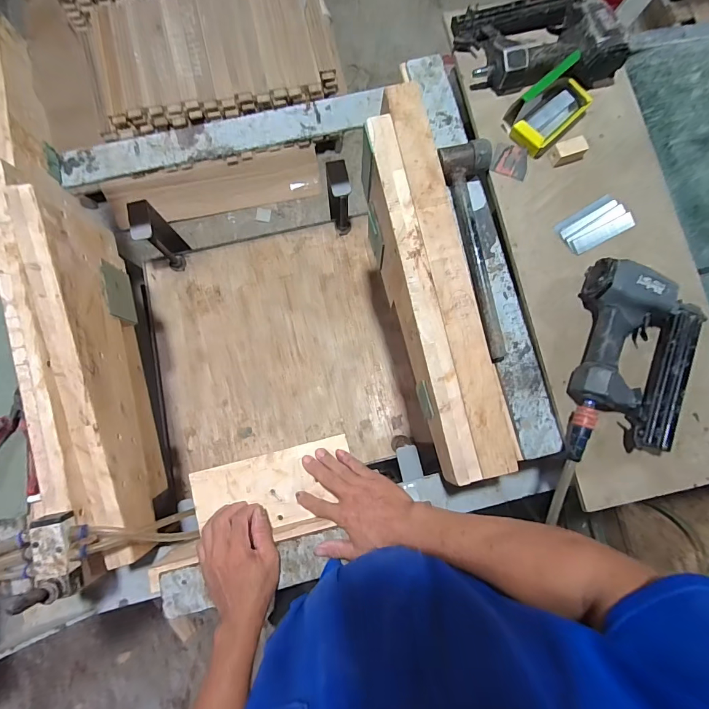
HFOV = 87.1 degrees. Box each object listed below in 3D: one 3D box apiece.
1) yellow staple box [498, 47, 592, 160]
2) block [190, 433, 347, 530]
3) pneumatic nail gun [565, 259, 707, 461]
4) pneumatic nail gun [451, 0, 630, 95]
[{"bbox_3d":[0.308,-0.386,0.583,0.086,0.071,0.136,45,83,5],"label":"yellow staple box"},{"bbox_3d":[-0.123,0.208,0.579,0.239,0.013,0.110,-12,82,-6],"label":"block"},{"bbox_3d":[0.394,0.021,0.524,0.161,0.061,0.277,15,82,1],"label":"pneumatic nail gun"},{"bbox_3d":[0.297,-0.502,0.593,0.237,0.061,0.173,-17,83,-4],"label":"pneumatic nail gun"}]

